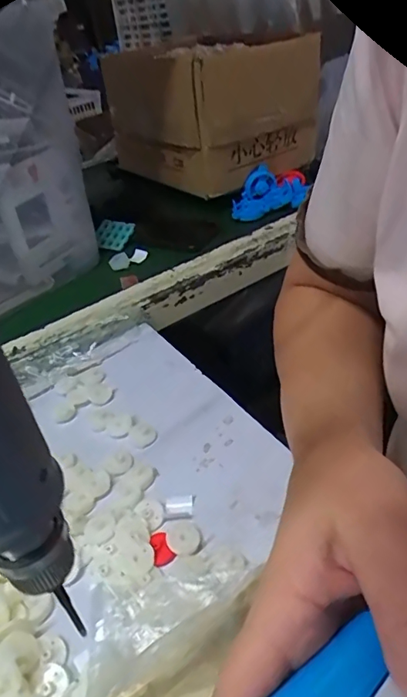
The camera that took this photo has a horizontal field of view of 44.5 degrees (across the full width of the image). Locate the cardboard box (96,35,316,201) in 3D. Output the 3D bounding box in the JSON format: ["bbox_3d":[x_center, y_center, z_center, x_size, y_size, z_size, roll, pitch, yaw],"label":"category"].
[{"bbox_3d":[-0.011,-0.388,0.817,0.236,0.177,0.308,-30,42,-24],"label":"cardboard box"}]

